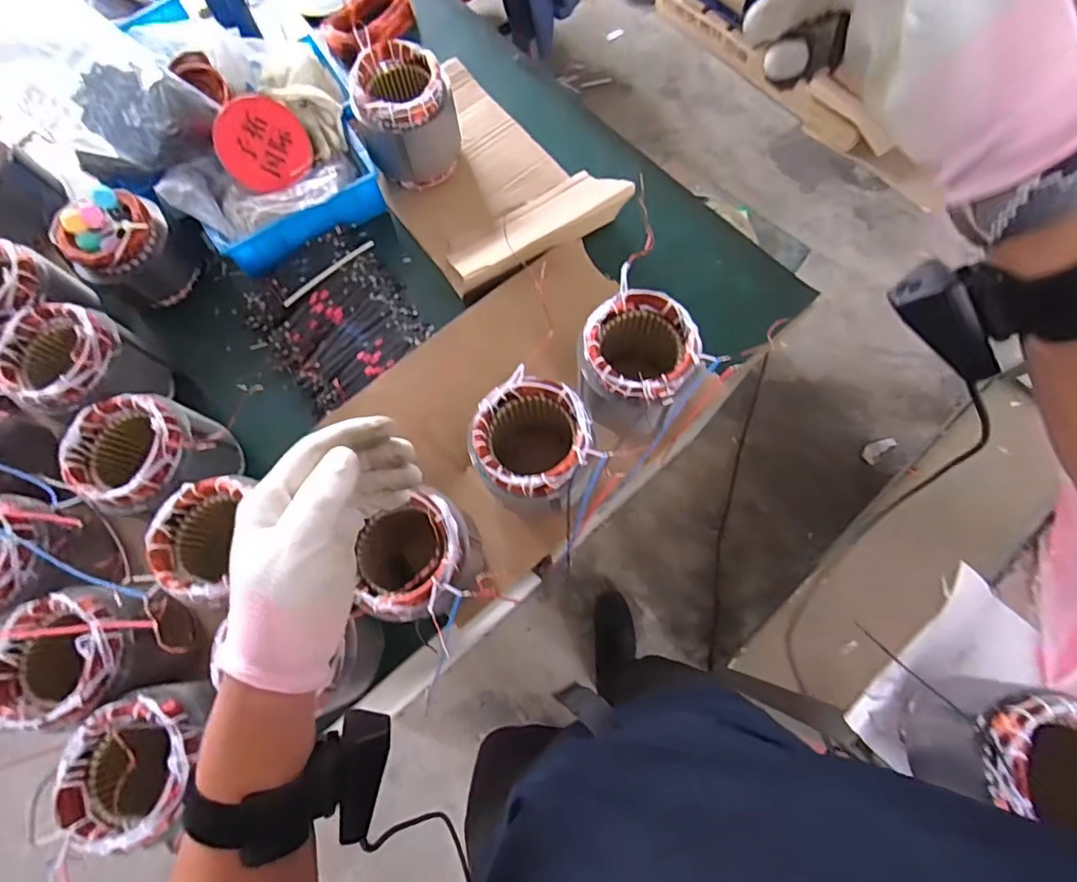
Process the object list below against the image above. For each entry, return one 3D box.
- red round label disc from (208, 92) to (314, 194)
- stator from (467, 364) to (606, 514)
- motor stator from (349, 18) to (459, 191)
[{"bbox_3d":[-0.426,-0.459,0.834,0.132,0.015,0.127,-5,110,-15],"label":"red round label disc"},{"bbox_3d":[-0.004,0.015,0.691,0.134,0.167,0.146,-1,73,2],"label":"stator"},{"bbox_3d":[-0.212,-0.531,0.897,0.157,0.159,0.150,-9,73,-1],"label":"motor stator"}]

